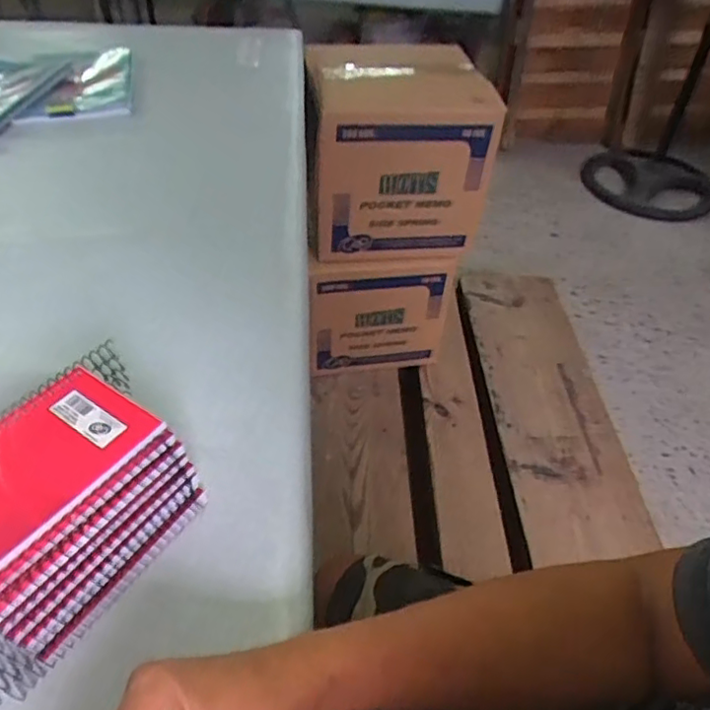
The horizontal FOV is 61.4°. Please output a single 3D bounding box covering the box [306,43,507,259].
[{"bbox_3d":[0.073,-0.381,1.105,0.304,0.291,0.262,-3,47,-6],"label":"box"}]

